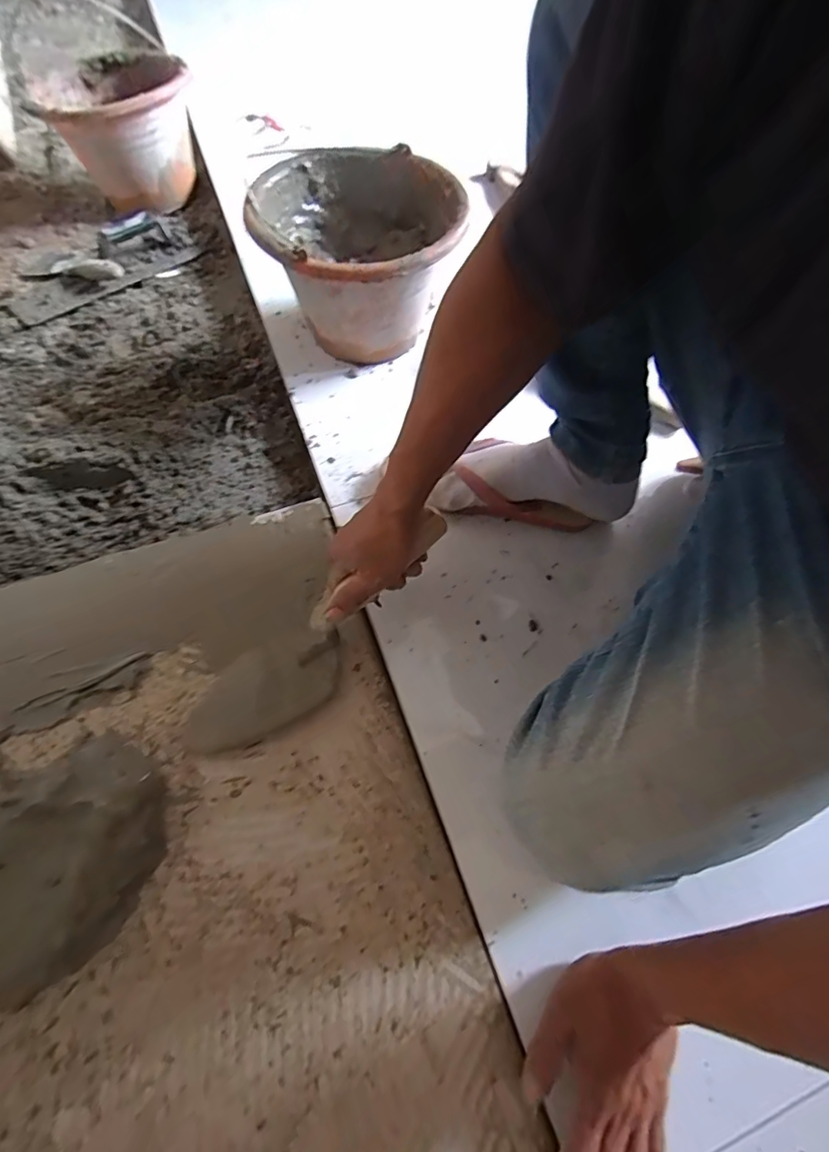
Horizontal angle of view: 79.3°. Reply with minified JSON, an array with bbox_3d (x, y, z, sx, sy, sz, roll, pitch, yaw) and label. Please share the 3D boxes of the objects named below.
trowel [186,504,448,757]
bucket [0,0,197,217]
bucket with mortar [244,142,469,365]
[{"bbox_3d":[-0.081,0.048,0.475,0.325,0.049,0.089,-42,68,-5],"label":"trowel"},{"bbox_3d":[-0.496,-0.760,0.864,0.231,0.173,0.271,-26,67,-14],"label":"bucket"},{"bbox_3d":[-0.063,-0.375,0.626,0.229,0.167,0.230,1,63,-2],"label":"bucket with mortar"}]

